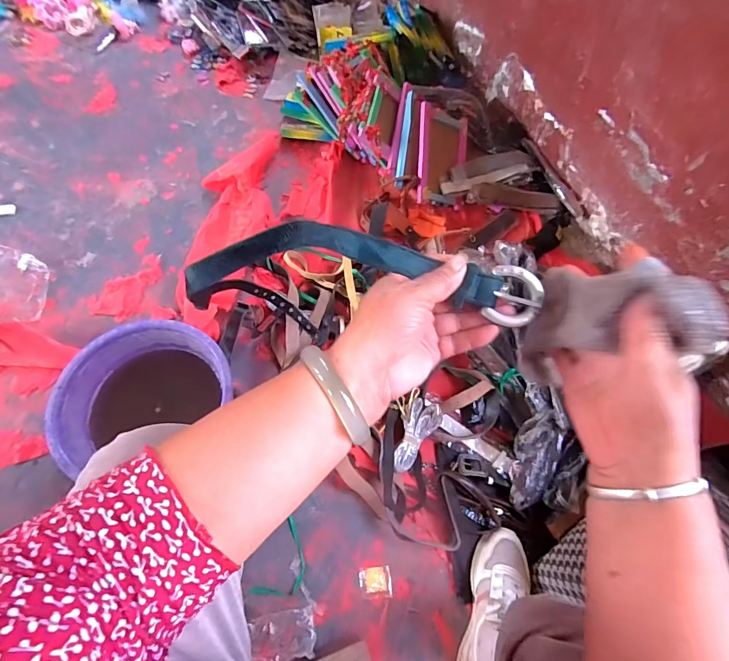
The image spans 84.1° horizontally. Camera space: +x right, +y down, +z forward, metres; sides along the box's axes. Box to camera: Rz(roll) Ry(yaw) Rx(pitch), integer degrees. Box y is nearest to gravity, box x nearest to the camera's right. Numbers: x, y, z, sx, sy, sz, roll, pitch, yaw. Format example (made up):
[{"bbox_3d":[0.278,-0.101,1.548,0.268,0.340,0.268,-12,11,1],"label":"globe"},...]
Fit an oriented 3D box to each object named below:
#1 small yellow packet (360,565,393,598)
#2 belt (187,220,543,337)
[{"bbox_3d":[0.020,0.432,0.692,0.053,0.006,0.045,-4,66,-5],"label":"small yellow packet"},{"bbox_3d":[-0.020,-0.042,0.334,0.305,0.065,0.063,6,65,18],"label":"belt"}]

